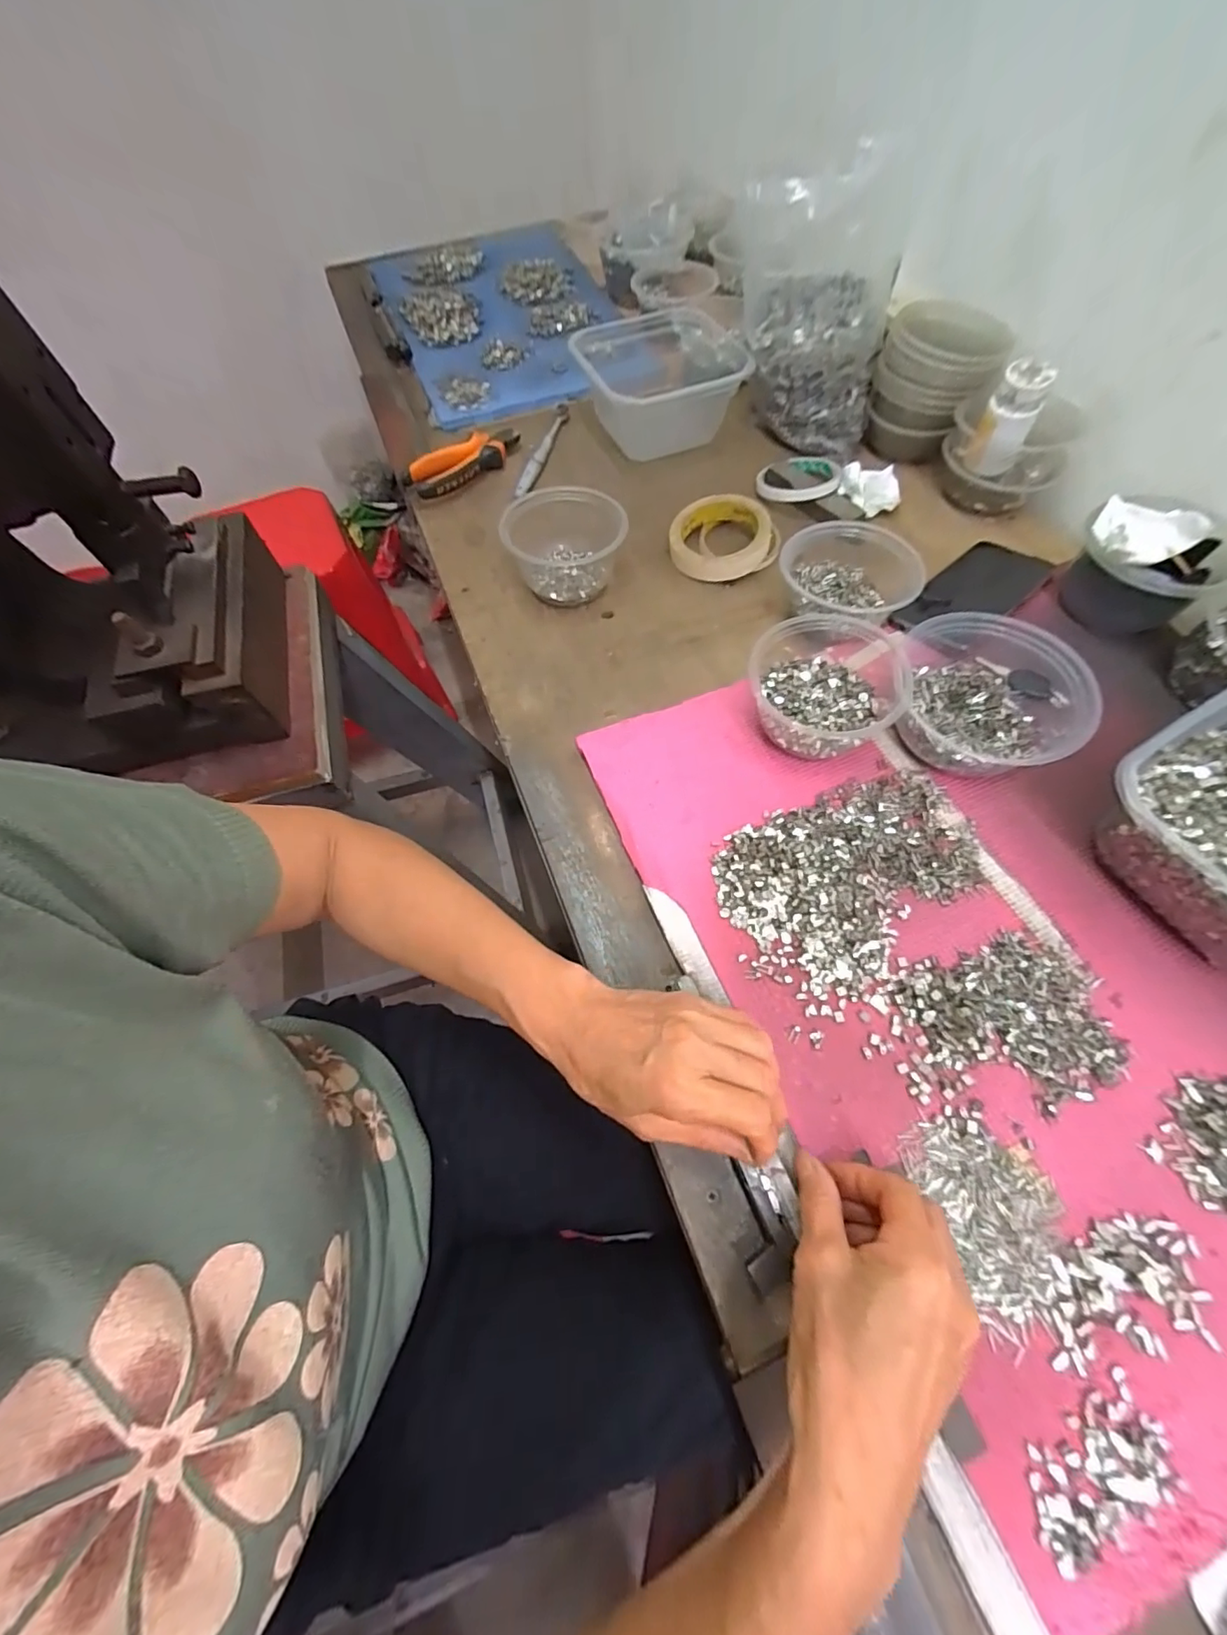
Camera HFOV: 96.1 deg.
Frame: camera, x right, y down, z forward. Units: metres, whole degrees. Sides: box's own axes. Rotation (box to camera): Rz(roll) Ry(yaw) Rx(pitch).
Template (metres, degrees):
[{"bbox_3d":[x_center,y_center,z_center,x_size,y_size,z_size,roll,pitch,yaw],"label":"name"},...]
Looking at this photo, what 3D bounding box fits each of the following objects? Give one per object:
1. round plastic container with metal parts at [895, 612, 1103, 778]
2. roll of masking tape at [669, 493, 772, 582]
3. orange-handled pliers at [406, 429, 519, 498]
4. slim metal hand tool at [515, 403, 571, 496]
[{"bbox_3d":[0.293,-0.096,0.424,0.135,0.062,0.149,9,63,9],"label":"round plastic container with metal parts"},{"bbox_3d":[0.108,-0.284,0.559,0.097,0.032,0.094,-2,62,3],"label":"roll of masking tape"},{"bbox_3d":[-0.169,-0.409,0.633,0.141,0.032,0.056,-42,68,-17],"label":"orange-handled pliers"},{"bbox_3d":[-0.083,-0.432,0.647,0.018,0.019,0.169,13,64,10],"label":"slim metal hand tool"}]

